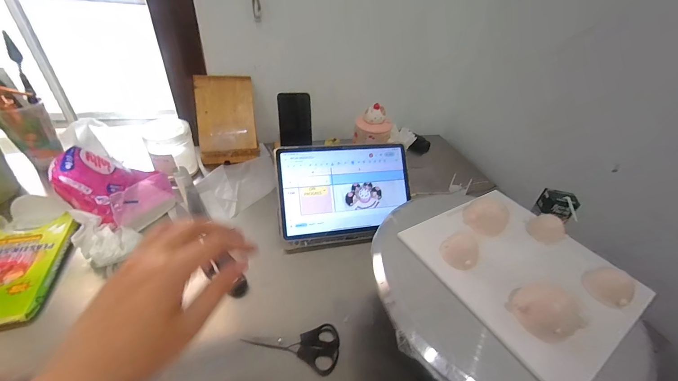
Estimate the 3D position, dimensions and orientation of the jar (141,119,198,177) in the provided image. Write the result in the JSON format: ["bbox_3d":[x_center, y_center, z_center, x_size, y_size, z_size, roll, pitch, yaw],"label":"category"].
[{"bbox_3d":[-0.350,-0.084,0.601,0.085,0.106,0.085,5,38,-4],"label":"jar"}]

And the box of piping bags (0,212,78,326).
[{"bbox_3d":[-0.490,0.111,0.416,0.131,0.020,0.192,-6,40,-16],"label":"box of piping bags"}]

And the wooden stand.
[{"bbox_3d":[-0.265,-0.168,0.676,0.128,0.164,0.124,-6,40,-17],"label":"wooden stand"}]

